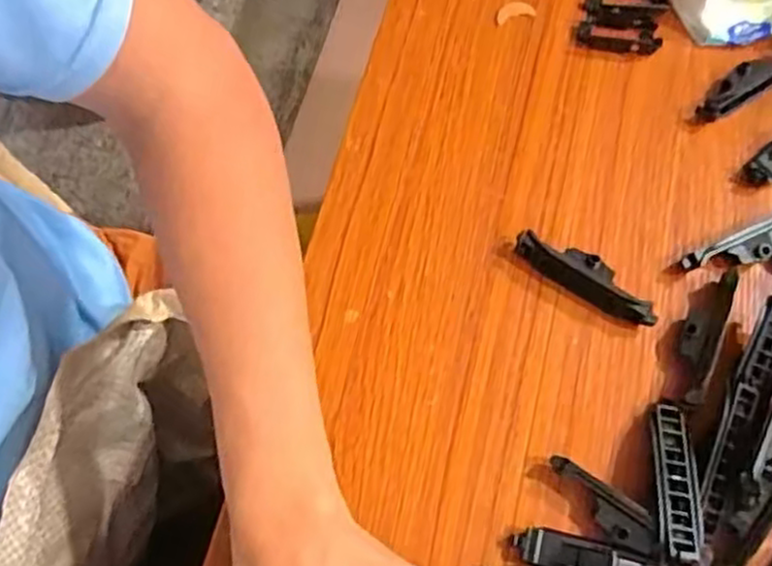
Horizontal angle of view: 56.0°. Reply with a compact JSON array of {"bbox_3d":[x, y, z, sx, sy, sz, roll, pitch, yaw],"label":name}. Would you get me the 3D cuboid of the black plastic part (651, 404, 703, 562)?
[{"bbox_3d":[0.136,0.092,0.341,0.016,0.008,0.074,6,53,3],"label":"black plastic part"}]

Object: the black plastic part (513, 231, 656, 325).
[{"bbox_3d":[0.106,-0.004,0.386,0.079,0.018,0.018,31,72,13],"label":"black plastic part"}]

